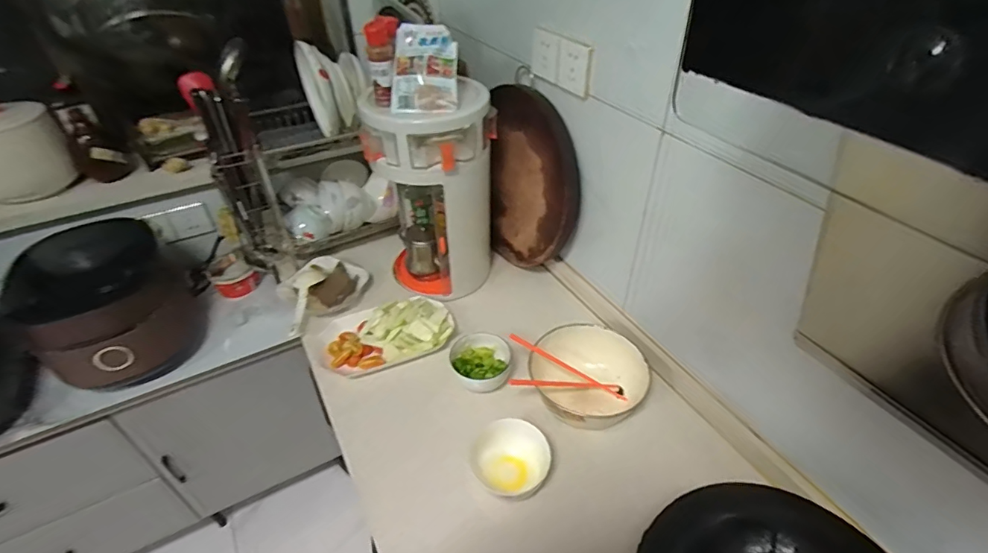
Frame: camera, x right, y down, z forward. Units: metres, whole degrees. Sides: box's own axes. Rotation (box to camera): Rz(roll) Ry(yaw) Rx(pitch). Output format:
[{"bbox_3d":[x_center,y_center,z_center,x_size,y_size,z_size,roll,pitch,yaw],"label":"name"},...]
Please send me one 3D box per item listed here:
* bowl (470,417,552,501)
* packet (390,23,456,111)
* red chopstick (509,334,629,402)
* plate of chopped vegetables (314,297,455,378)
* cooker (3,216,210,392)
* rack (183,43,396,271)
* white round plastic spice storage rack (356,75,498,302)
[{"bbox_3d":[0.027,0.282,0.765,0.116,0.068,0.094,22,45,25],"label":"bowl"},{"bbox_3d":[-0.119,-0.357,0.844,0.107,0.147,0.020,2,6,-1],"label":"packet"},{"bbox_3d":[0.134,0.163,0.878,0.243,0.013,0.015,30,42,-9],"label":"red chopstick"},{"bbox_3d":[-0.214,0.111,0.957,0.263,0.046,0.134,-14,42,-15],"label":"plate of chopped vegetables"},{"bbox_3d":[-0.756,0.047,0.973,0.236,0.210,0.328,-26,46,-26],"label":"cooker"},{"bbox_3d":[-0.438,-0.267,1.097,0.336,0.397,0.265,-21,44,-22],"label":"rack"},{"bbox_3d":[-0.113,-0.160,1.009,0.229,0.415,0.192,-1,40,-1],"label":"white round plastic spice storage rack"}]

